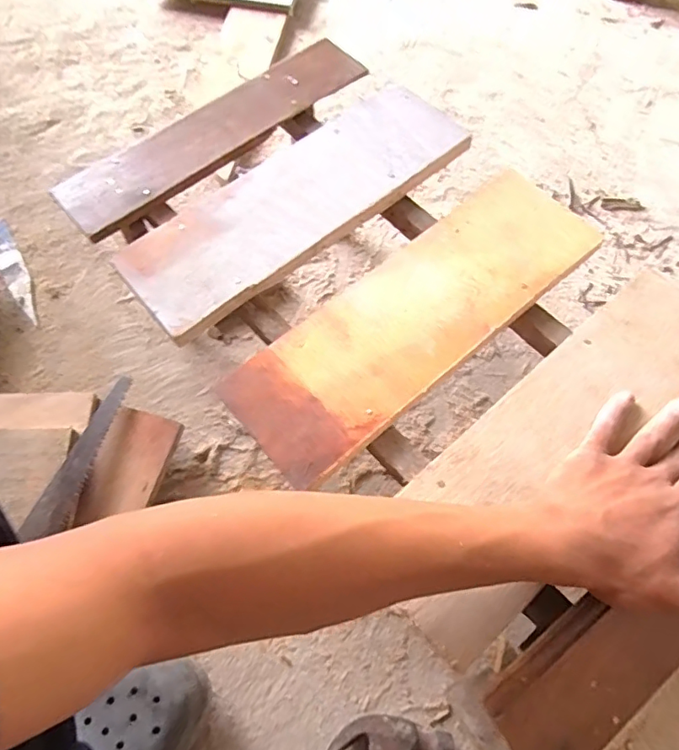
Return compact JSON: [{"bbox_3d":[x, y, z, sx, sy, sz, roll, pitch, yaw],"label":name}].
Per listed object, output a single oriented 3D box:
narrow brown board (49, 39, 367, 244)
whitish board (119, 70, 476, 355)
[{"bbox_3d":[-0.130,-0.261,0.563,0.347,0.017,0.082,-39,73,-15],"label":"narrow brown board"},{"bbox_3d":[-0.036,-0.170,0.510,0.354,0.017,0.118,-40,72,-17],"label":"whitish board"}]

